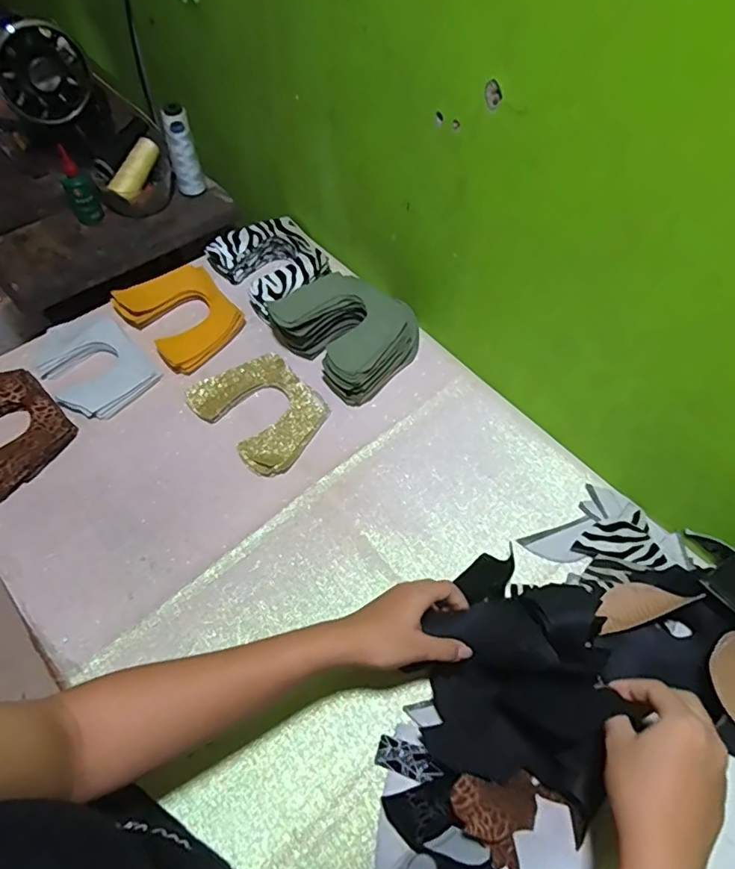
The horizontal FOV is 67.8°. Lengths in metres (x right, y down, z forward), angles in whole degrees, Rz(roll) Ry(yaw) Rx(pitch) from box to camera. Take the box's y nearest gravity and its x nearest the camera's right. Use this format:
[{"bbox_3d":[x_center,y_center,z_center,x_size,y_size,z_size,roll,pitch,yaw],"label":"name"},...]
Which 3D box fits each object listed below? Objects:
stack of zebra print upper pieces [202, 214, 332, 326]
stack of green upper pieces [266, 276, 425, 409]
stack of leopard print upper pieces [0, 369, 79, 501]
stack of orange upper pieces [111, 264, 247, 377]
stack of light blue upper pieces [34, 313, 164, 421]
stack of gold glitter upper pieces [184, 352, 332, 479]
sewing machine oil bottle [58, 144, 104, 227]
[{"bbox_3d":[-0.141,-0.253,0.818,0.136,0.056,0.158,-38,66,-22],"label":"stack of zebra print upper pieces"},{"bbox_3d":[-0.029,-0.148,0.745,0.177,0.067,0.172,35,63,19],"label":"stack of green upper pieces"},{"bbox_3d":[-0.452,-0.008,0.672,0.134,0.030,0.168,-39,67,-23],"label":"stack of leopard print upper pieces"},{"bbox_3d":[-0.256,-0.172,0.761,0.132,0.033,0.156,-40,74,-24],"label":"stack of orange upper pieces"},{"bbox_3d":[-0.365,-0.094,0.723,0.115,0.030,0.156,-40,67,-23],"label":"stack of light blue upper pieces"},{"bbox_3d":[-0.138,-0.036,0.700,0.173,0.022,0.127,39,65,21],"label":"stack of gold glitter upper pieces"},{"bbox_3d":[-0.457,-0.388,0.862,0.045,0.102,0.050,-26,63,-18],"label":"sewing machine oil bottle"}]

